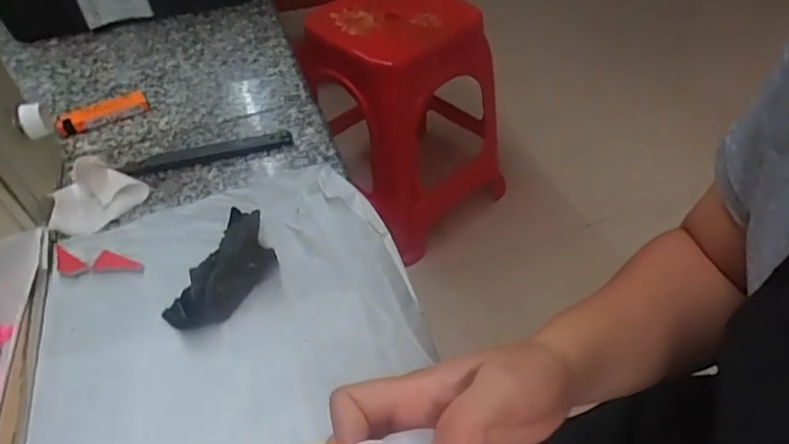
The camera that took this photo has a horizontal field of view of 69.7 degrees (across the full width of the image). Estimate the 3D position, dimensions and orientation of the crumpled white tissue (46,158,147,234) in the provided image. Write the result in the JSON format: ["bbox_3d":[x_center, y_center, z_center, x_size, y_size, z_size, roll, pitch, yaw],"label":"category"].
[{"bbox_3d":[-0.228,-0.024,0.426,0.067,0.029,0.046,-33,54,-27],"label":"crumpled white tissue"}]

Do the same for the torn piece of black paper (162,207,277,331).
[{"bbox_3d":[-0.111,0.032,0.372,0.046,0.023,0.085,22,51,21],"label":"torn piece of black paper"}]

